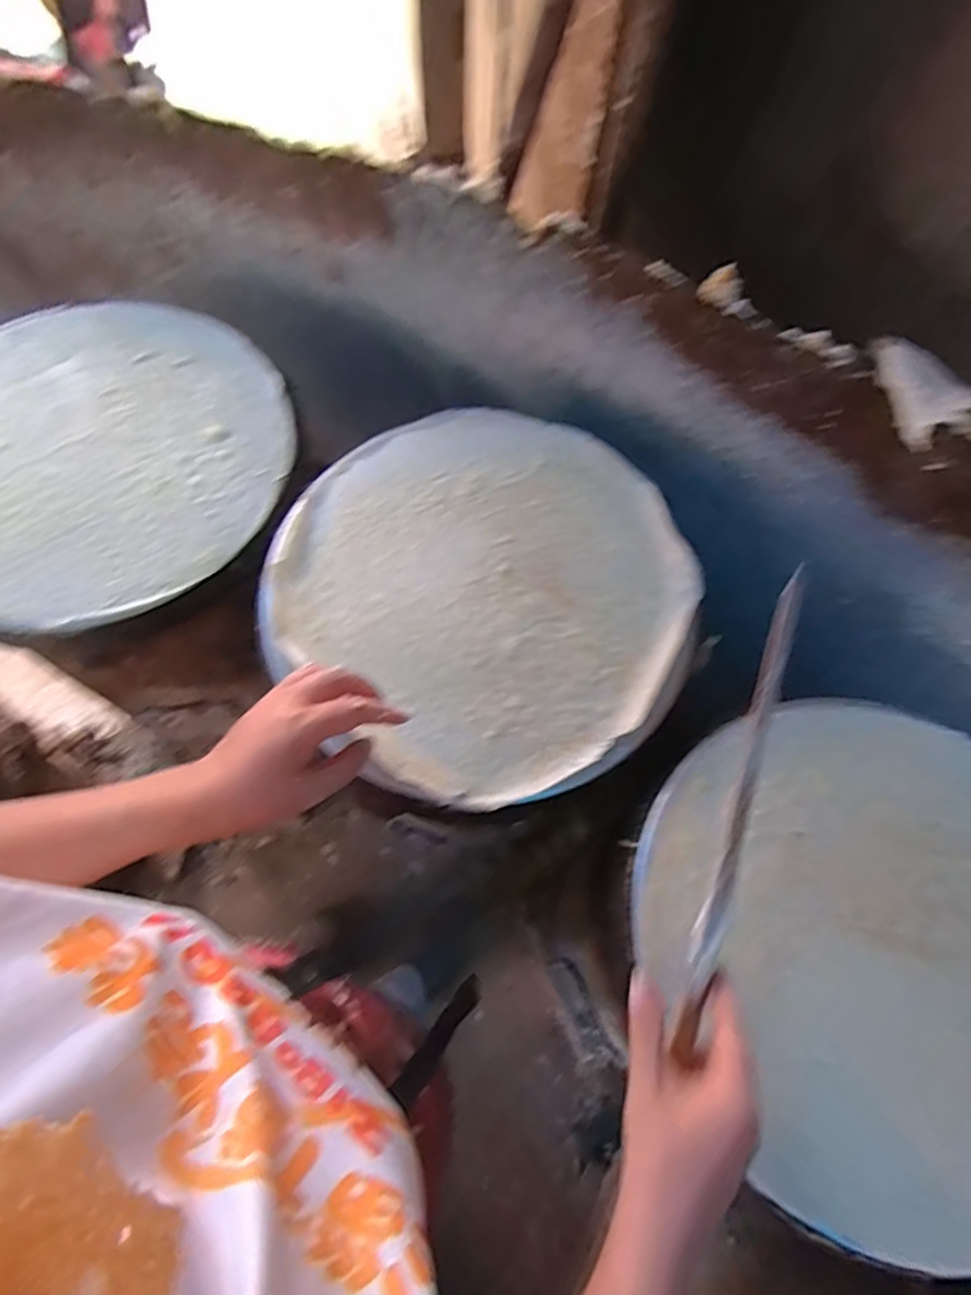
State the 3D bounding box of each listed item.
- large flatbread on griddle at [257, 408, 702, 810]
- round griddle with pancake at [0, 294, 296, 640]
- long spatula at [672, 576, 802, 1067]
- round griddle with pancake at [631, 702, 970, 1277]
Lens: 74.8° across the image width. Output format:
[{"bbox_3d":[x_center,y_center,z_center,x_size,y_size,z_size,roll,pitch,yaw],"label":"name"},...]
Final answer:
[{"bbox_3d":[0.000,-0.058,0.560,0.347,0.022,0.363,0,70,0],"label":"large flatbread on griddle"},{"bbox_3d":[-0.385,-0.193,0.619,0.371,0.022,0.367,0,70,0],"label":"round griddle with pancake"},{"bbox_3d":[0.176,0.099,0.433,0.022,0.021,0.330,19,73,7],"label":"long spatula"},{"bbox_3d":[0.308,0.215,0.475,0.347,0.031,0.356,0,70,0],"label":"round griddle with pancake"}]

